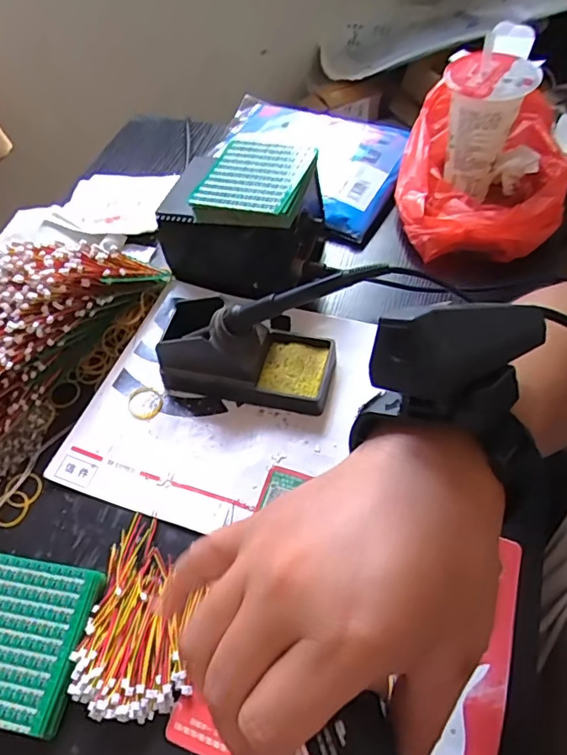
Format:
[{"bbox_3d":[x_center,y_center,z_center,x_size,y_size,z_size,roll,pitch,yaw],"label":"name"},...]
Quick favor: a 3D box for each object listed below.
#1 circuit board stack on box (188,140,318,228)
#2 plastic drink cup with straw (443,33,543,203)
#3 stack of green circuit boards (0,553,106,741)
[{"bbox_3d":[-0.025,-0.188,0.510,0.099,0.023,0.104,11,56,12],"label":"circuit board stack on box"},{"bbox_3d":[0.208,-0.264,0.558,0.084,0.121,0.077,29,62,23],"label":"plastic drink cup with straw"},{"bbox_3d":[-0.188,0.183,0.374,0.101,0.021,0.101,7,55,10],"label":"stack of green circuit boards"}]

